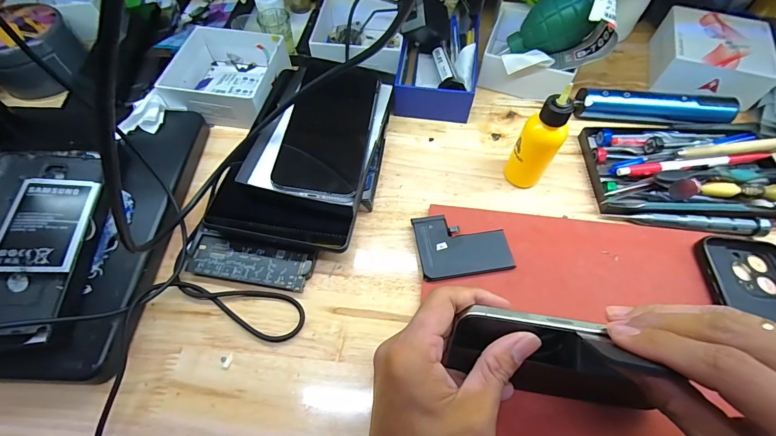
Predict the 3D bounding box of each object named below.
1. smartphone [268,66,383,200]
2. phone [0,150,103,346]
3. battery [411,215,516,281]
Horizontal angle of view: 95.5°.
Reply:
[{"bbox_3d":[-0.054,-0.090,0.329,0.075,0.006,0.158,6,64,3],"label":"smartphone"},{"bbox_3d":[-0.277,0.011,0.267,0.083,0.015,0.158,2,59,-15],"label":"phone"},{"bbox_3d":[0.063,0.021,0.301,0.075,0.004,0.058,-8,64,-4],"label":"battery"}]

